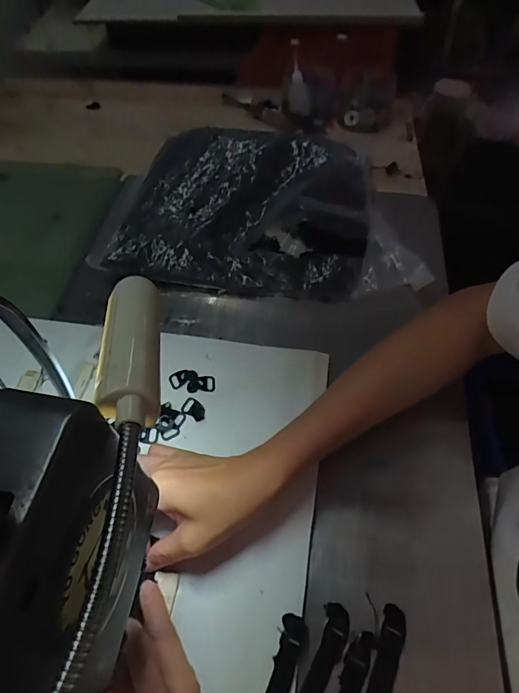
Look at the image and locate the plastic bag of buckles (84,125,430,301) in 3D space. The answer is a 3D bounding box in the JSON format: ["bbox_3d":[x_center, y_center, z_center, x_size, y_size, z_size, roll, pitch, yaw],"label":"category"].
[{"bbox_3d":[0.008,-0.174,0.507,0.351,0.054,0.251,5,57,4],"label":"plastic bag of buckles"}]

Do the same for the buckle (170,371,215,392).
[{"bbox_3d":[-0.062,0.032,0.391,0.043,0.005,0.021,12,57,9],"label":"buckle"}]

